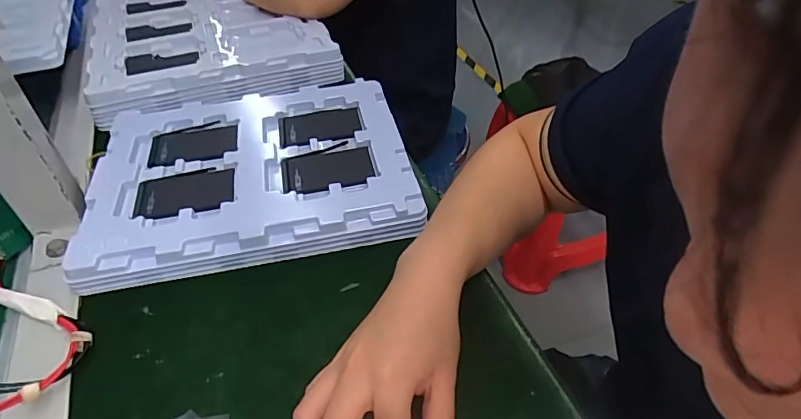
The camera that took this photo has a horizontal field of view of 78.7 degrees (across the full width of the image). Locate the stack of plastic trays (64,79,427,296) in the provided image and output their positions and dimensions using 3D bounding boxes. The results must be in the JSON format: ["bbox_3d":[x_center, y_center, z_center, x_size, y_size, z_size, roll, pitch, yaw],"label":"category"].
[{"bbox_3d":[-0.135,-0.040,0.458,0.273,0.040,0.212,-9,44,-8],"label":"stack of plastic trays"}]

